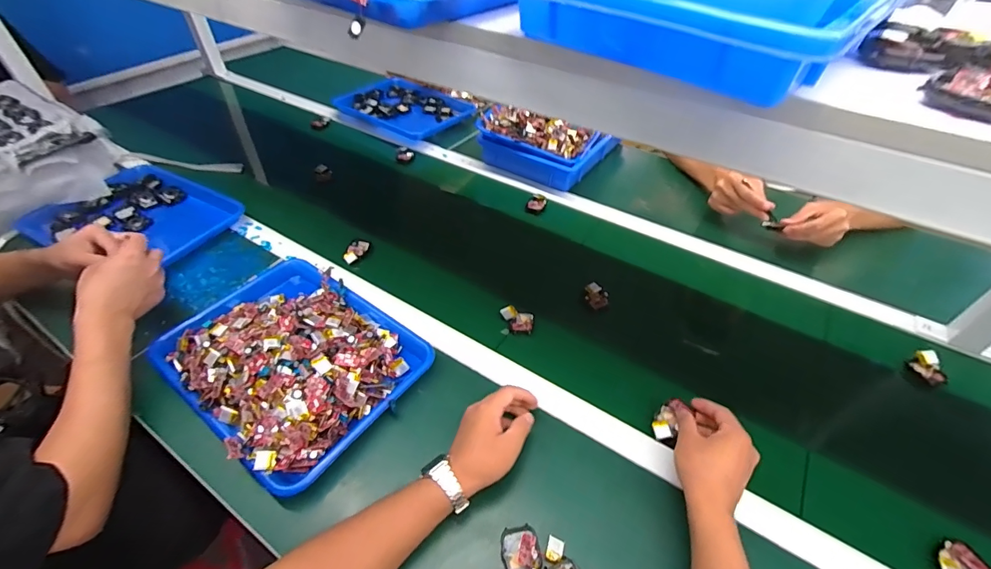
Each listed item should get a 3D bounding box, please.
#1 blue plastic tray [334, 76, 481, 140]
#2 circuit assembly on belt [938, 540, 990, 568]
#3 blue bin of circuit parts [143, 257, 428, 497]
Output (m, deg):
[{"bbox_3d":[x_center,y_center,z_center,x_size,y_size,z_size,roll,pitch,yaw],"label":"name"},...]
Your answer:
[{"bbox_3d":[-0.242,-0.484,1.170,0.346,0.031,0.230,27,50,23],"label":"blue plastic tray"},{"bbox_3d":[0.484,0.294,0.453,0.053,0.017,0.035,-15,47,-15],"label":"circuit assembly on belt"},{"bbox_3d":[-0.283,0.087,0.593,0.335,0.070,0.255,29,51,24],"label":"blue bin of circuit parts"}]

